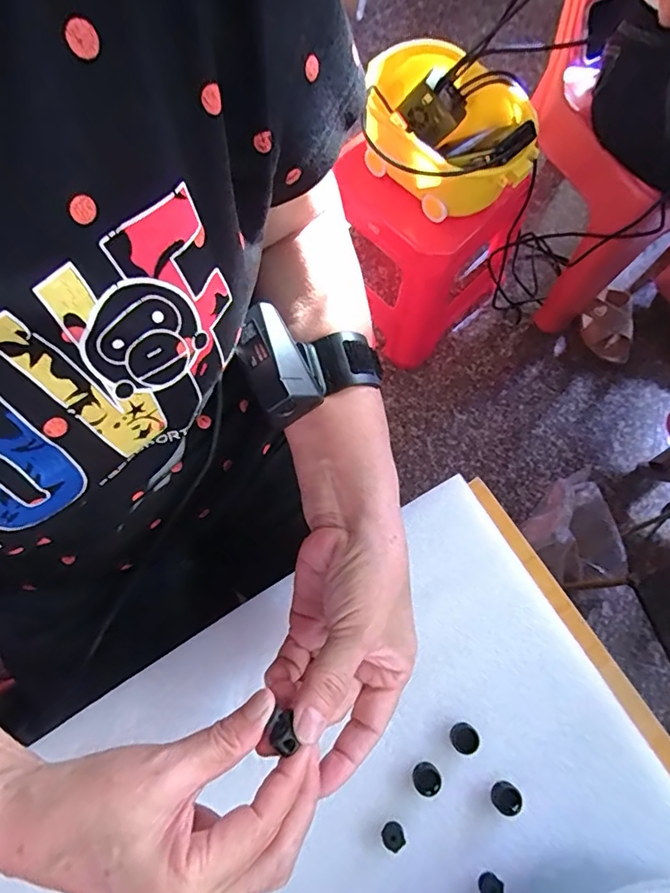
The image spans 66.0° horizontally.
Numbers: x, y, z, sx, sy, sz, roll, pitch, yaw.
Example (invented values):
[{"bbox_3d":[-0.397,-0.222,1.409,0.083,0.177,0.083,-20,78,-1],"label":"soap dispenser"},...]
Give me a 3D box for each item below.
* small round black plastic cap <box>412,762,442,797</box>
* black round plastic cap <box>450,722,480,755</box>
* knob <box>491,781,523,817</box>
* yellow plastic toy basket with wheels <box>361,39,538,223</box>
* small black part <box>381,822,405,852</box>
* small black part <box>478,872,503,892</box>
[{"bbox_3d":[0.060,0.216,0.333,0.017,0.009,0.017,0,73,-1],"label":"small round black plastic cap"},{"bbox_3d":[0.086,0.194,0.344,0.017,0.011,0.017,0,73,-1],"label":"black round plastic cap"},{"bbox_3d":[0.111,0.228,0.333,0.017,0.009,0.019,-40,78,-12],"label":"knob"},{"bbox_3d":[0.173,-0.454,0.769,0.215,0.122,0.232,0,73,-1],"label":"yellow plastic toy basket with wheels"},{"bbox_3d":[0.036,0.245,0.323,0.014,0.010,0.014,0,73,-1],"label":"small black part"},{"bbox_3d":[0.096,0.271,0.316,0.015,0.004,0.014,0,73,-1],"label":"small black part"}]

